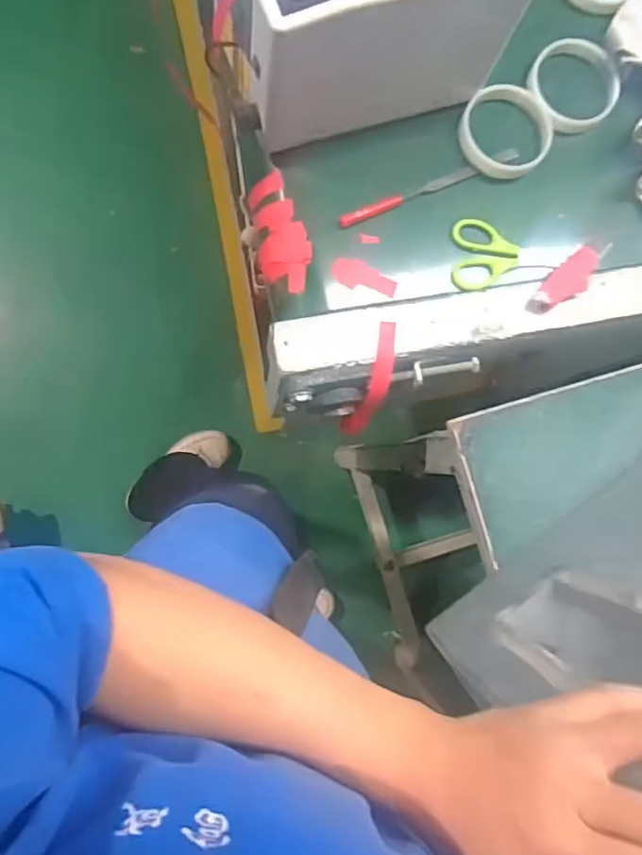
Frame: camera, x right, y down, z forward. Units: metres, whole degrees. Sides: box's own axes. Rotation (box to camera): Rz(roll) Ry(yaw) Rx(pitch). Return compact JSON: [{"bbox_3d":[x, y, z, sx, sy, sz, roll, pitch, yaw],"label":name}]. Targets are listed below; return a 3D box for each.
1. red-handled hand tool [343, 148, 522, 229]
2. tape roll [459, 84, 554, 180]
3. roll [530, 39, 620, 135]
[{"bbox_3d":[0.101,-0.219,0.537,0.184,0.011,0.011,-26,88,-7],"label":"red-handled hand tool"},{"bbox_3d":[0.168,-0.269,0.543,0.084,0.012,0.080,0,85,-5],"label":"tape roll"},{"bbox_3d":[0.238,-0.321,0.550,0.085,0.009,0.085,0,85,-5],"label":"roll"}]

